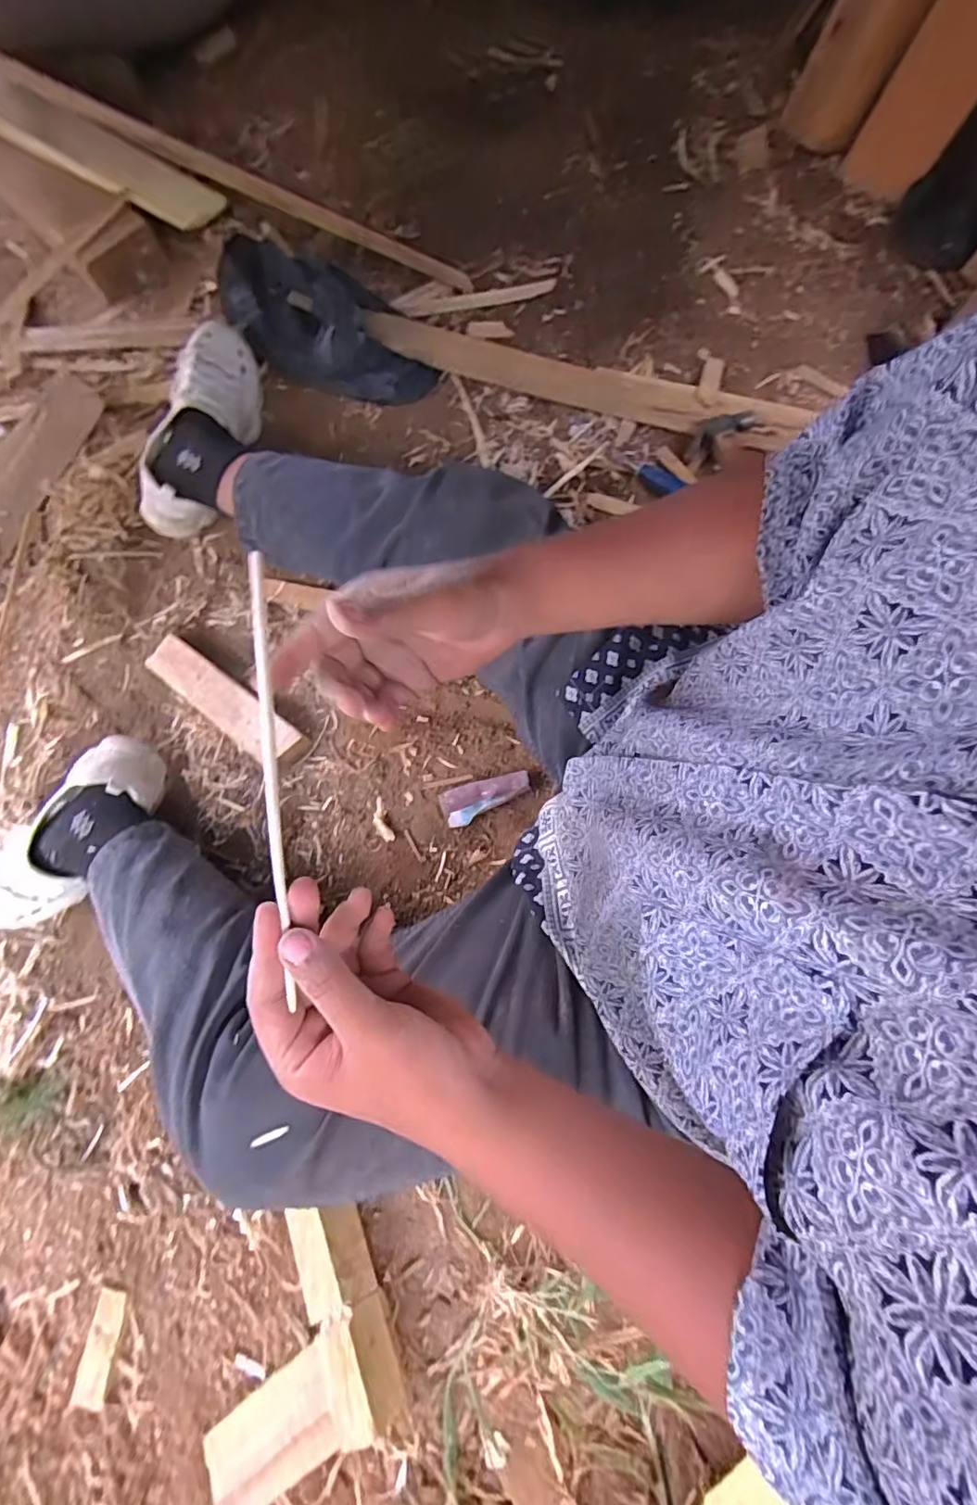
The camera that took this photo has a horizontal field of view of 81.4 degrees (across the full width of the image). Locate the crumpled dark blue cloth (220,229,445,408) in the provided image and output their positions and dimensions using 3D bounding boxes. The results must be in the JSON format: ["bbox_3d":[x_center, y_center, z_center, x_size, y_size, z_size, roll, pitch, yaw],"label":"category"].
[{"bbox_3d":[-0.228,-0.593,0.785,0.334,0.074,0.146,26,78,7],"label":"crumpled dark blue cloth"}]

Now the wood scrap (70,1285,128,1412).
[{"bbox_3d":[-0.396,0.605,0.578,0.039,0.004,0.098,2,74,20],"label":"wood scrap"}]

